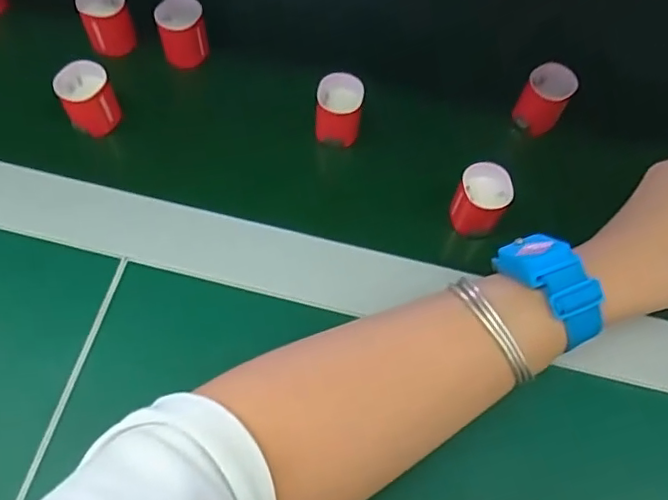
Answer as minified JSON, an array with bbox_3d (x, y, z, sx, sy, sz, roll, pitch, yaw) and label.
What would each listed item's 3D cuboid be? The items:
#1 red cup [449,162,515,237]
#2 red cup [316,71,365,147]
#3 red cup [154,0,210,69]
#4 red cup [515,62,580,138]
[{"bbox_3d":[0.086,-0.029,0.344,0.030,0.034,0.028,2,64,-3],"label":"red cup"},{"bbox_3d":[0.003,-0.089,0.369,0.028,0.033,0.028,2,64,-3],"label":"red cup"},{"bbox_3d":[-0.101,-0.146,0.391,0.030,0.034,0.028,2,64,-3],"label":"red cup"},{"bbox_3d":[0.137,-0.098,0.379,0.027,0.033,0.031,27,65,9],"label":"red cup"}]

